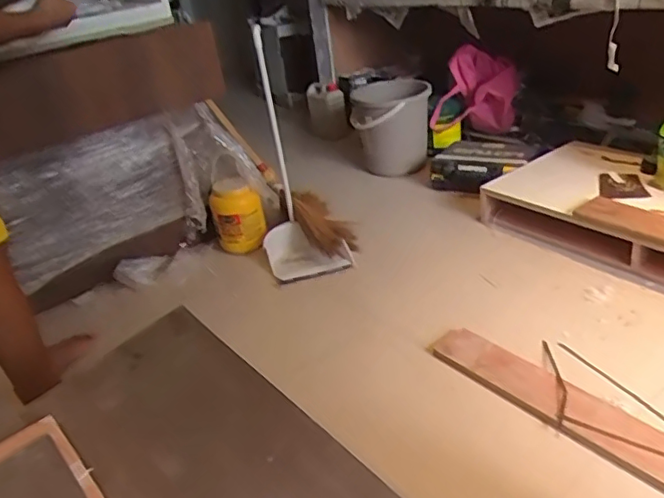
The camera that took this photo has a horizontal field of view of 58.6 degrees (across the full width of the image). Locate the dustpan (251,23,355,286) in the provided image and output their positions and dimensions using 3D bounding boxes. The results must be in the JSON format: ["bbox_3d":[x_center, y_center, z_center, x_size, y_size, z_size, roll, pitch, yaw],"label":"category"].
[{"bbox_3d":[-0.109,-0.252,1.747,0.256,0.685,0.361,-10,28,-2],"label":"dustpan"}]

